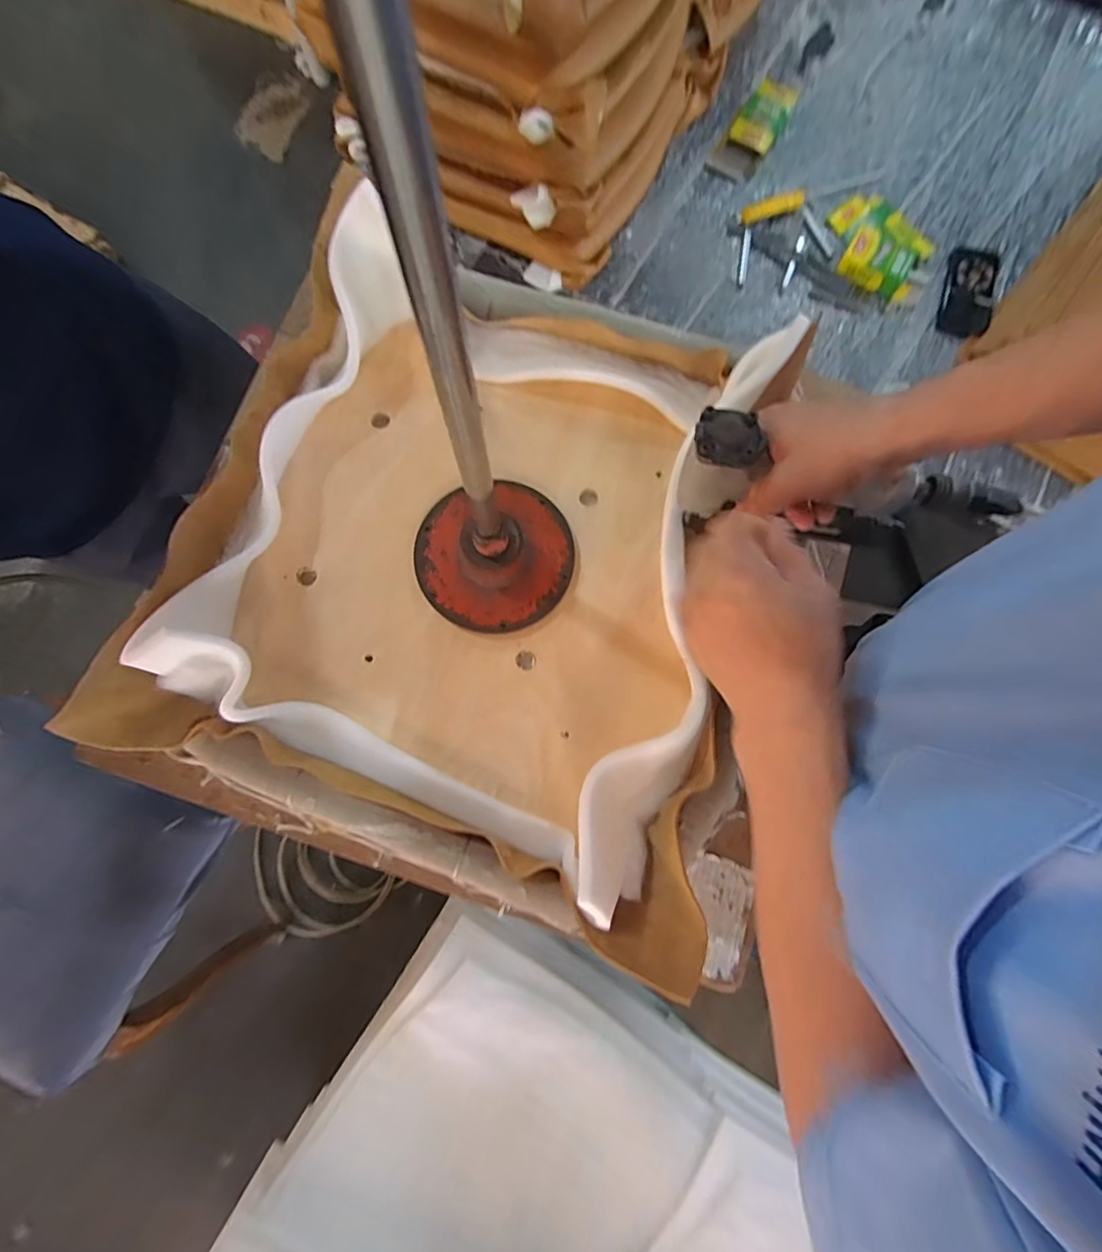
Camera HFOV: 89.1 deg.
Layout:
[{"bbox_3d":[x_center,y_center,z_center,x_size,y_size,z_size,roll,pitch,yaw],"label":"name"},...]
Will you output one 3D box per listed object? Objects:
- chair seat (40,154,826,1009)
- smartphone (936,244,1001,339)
[{"bbox_3d":[-0.062,-0.060,0.492,0.473,0.091,0.501,19,80,3],"label":"chair seat"},{"bbox_3d":[0.720,-0.583,0.967,0.085,0.011,0.176,16,80,3],"label":"smartphone"}]

